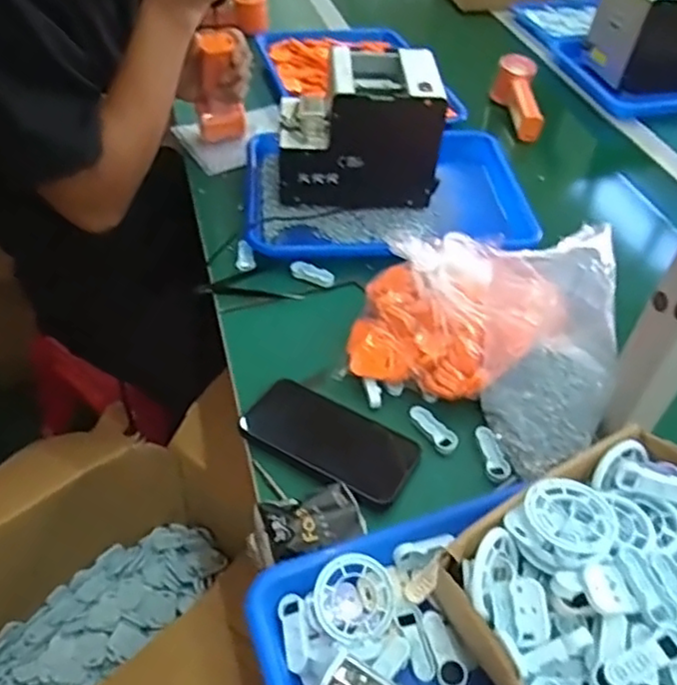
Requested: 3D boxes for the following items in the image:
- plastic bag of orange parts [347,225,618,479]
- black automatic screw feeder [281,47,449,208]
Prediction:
[{"bbox_3d":[0.130,-0.029,0.571,0.225,0.156,0.162,25,49,17],"label":"plastic bag of orange parts"},{"bbox_3d":[0.021,-0.247,0.779,0.177,0.156,0.119,0,46,-6],"label":"black automatic screw feeder"}]

